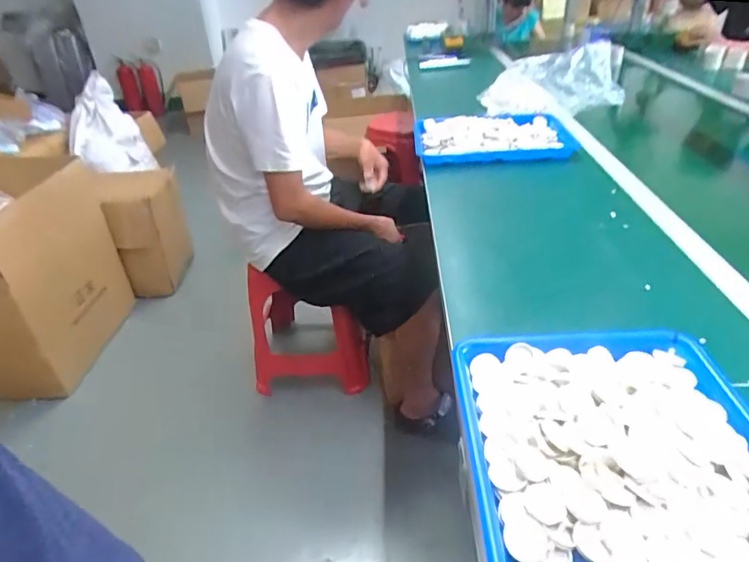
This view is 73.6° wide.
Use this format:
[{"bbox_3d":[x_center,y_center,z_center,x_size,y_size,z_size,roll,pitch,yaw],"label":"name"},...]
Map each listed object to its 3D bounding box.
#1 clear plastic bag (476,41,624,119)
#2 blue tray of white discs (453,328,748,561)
[{"bbox_3d":[0.439,-0.484,1.227,0.301,0.142,0.183,-11,35,-11],"label":"clear plastic bag"},{"bbox_3d":[0.212,0.162,0.410,0.258,0.034,0.336,-2,34,3],"label":"blue tray of white discs"}]

